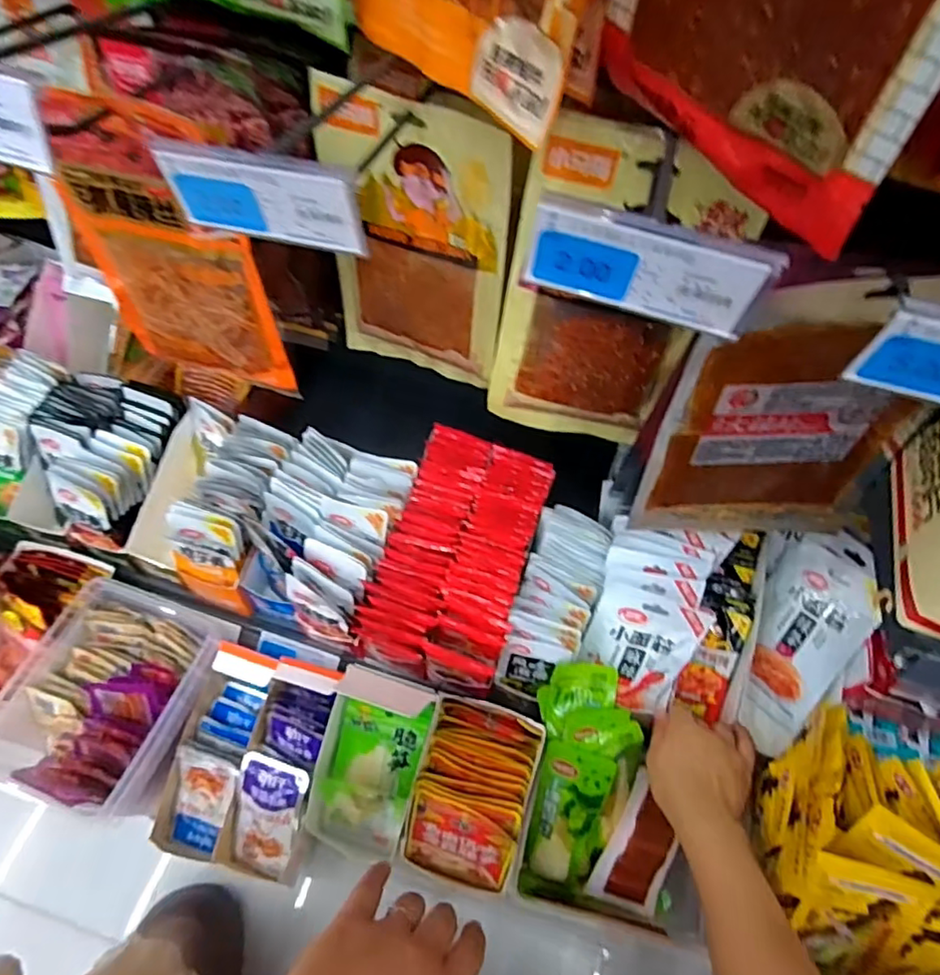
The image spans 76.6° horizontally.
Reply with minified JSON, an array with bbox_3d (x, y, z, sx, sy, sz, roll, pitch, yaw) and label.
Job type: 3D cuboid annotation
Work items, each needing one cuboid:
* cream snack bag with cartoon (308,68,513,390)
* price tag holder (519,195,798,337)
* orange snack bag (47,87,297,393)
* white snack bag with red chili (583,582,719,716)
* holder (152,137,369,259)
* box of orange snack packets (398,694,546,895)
[{"bbox_3d":[-0.047,-0.195,0.512,0.163,0.244,0.016,24,59,11],"label":"cream snack bag with cartoon"},{"bbox_3d":[0.074,-0.094,0.254,0.098,0.043,0.008,15,57,5],"label":"price tag holder"},{"bbox_3d":[-0.219,-0.167,0.439,0.132,0.213,0.025,19,58,8],"label":"orange snack bag"},{"bbox_3d":[0.167,0.163,0.579,0.101,0.138,0.016,7,27,11],"label":"white snack bag with red chili"},{"bbox_3d":[-0.096,-0.135,0.279,0.096,0.042,0.007,15,57,5],"label":"holder"},{"bbox_3d":[0.000,0.293,0.568,0.104,0.122,0.141,13,57,4],"label":"box of orange snack packets"}]

